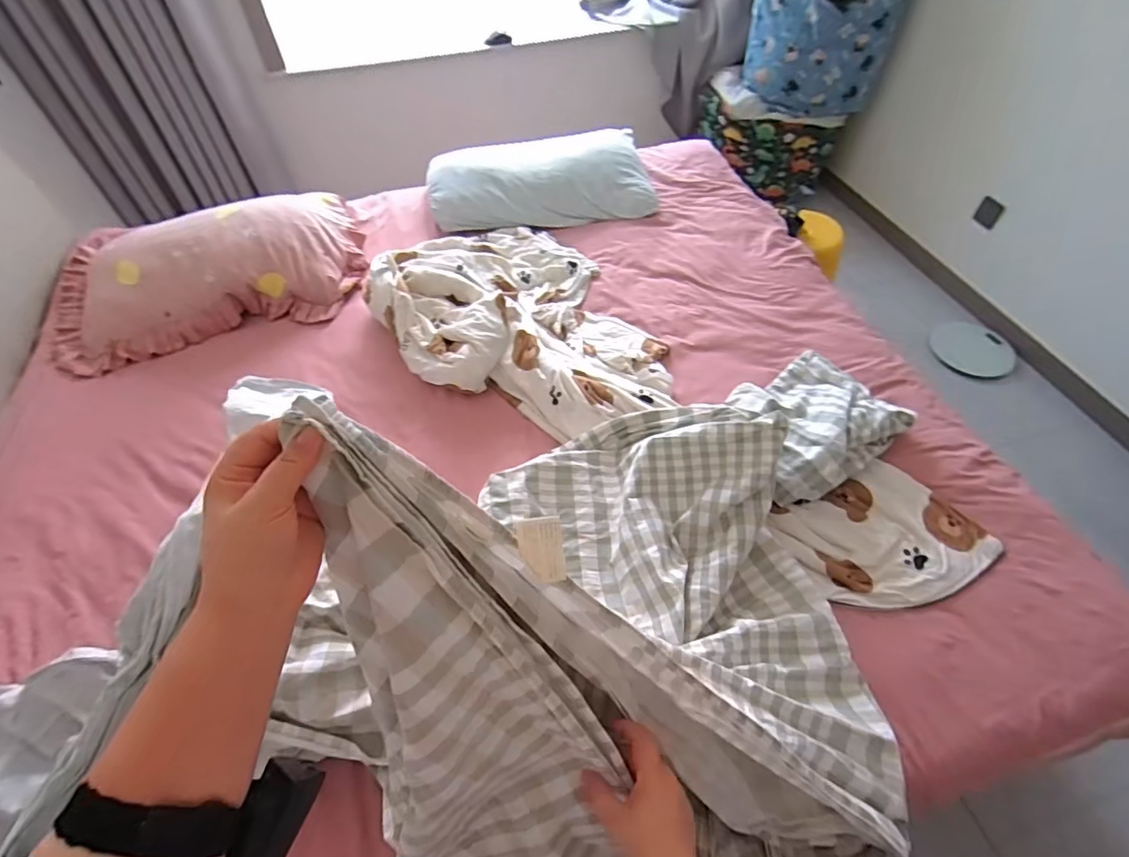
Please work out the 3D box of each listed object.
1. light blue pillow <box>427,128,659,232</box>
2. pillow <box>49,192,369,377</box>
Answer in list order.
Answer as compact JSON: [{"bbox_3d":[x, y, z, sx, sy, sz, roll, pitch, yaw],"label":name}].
[{"bbox_3d":[-0.075,-0.740,1.606,0.643,0.106,0.368,-8,53,-5],"label":"light blue pillow"},{"bbox_3d":[-0.862,-0.412,1.314,0.703,0.143,0.444,-20,55,-14],"label":"pillow"}]

